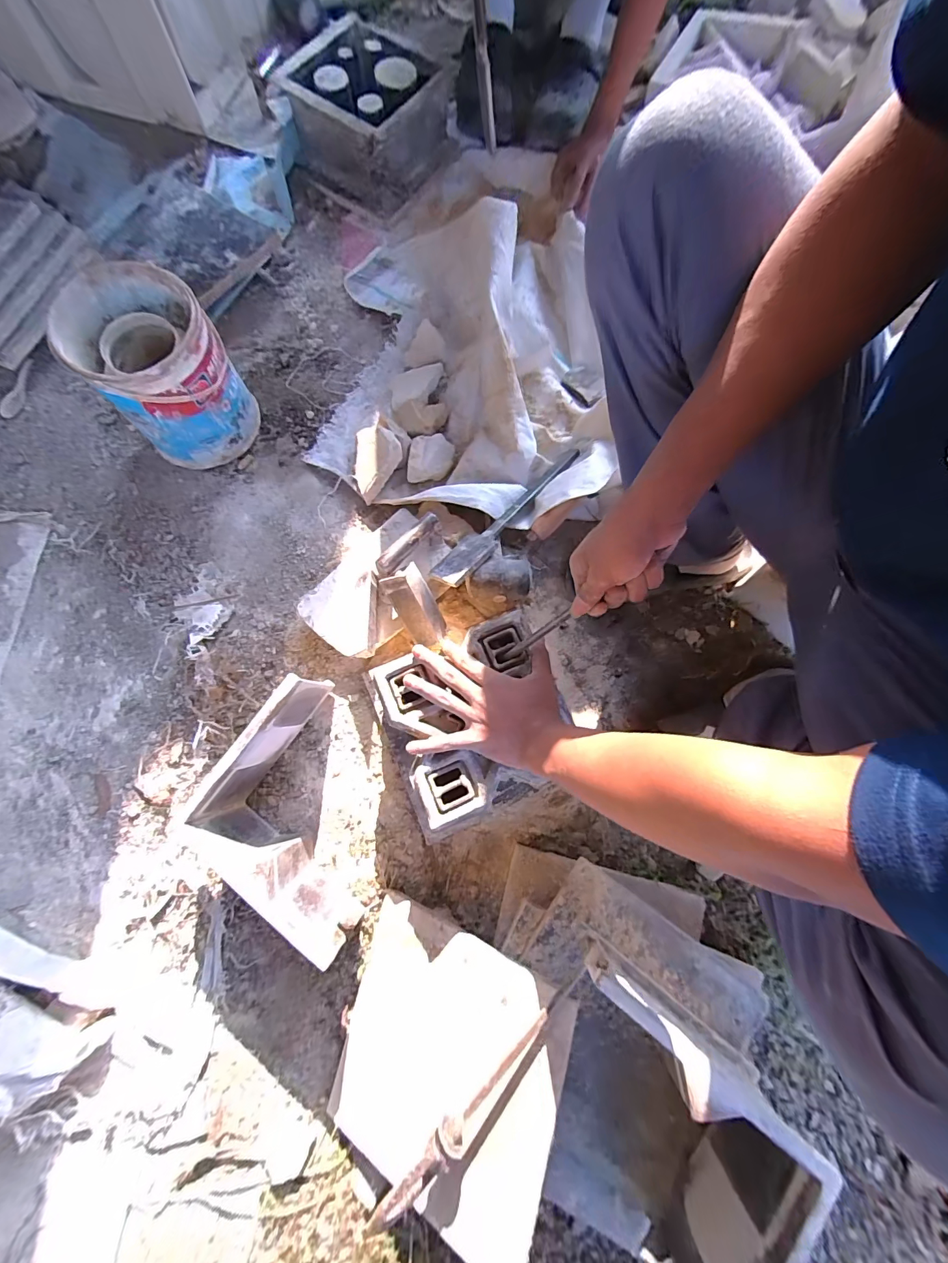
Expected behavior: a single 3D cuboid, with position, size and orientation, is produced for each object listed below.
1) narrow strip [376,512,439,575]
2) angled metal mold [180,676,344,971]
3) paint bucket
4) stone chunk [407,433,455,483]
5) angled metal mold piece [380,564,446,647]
[{"bbox_3d":[-0.091,-0.121,0.577,0.109,0.007,0.024,-45,111,-7],"label":"narrow strip"},{"bbox_3d":[-0.250,0.224,0.521,0.145,0.129,0.297,-10,78,-2],"label":"angled metal mold"},{"bbox_3d":[-0.445,-0.376,0.628,0.168,0.200,0.175,0,78,0],"label":"paint bucket"},{"bbox_3d":[-0.071,-0.284,0.687,0.077,0.035,0.066,-8,78,-2],"label":"stone chunk"},{"bbox_3d":[-0.079,-0.033,0.587,0.055,0.027,0.114,-29,117,-7],"label":"angled metal mold piece"}]

